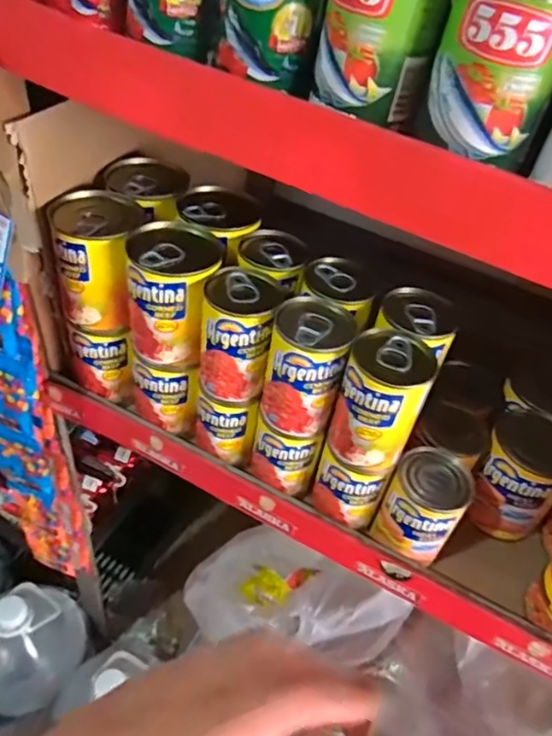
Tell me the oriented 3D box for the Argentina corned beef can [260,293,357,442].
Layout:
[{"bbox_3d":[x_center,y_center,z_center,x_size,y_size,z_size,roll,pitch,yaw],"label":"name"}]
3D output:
[{"bbox_3d":[0.021,0.002,0.396,0.050,0.090,0.047,4,44,-4],"label":"Argentina corned beef can"}]

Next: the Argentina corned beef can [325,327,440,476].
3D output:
[{"bbox_3d":[0.068,0.024,0.384,0.052,0.086,0.050,4,44,-4],"label":"Argentina corned beef can"}]

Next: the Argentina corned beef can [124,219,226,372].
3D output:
[{"bbox_3d":[-0.075,-0.053,0.424,0.060,0.087,0.060,4,44,-4],"label":"Argentina corned beef can"}]

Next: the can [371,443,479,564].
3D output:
[{"bbox_3d":[0.106,0.098,0.416,0.051,0.077,0.051,4,44,-4],"label":"can"}]

